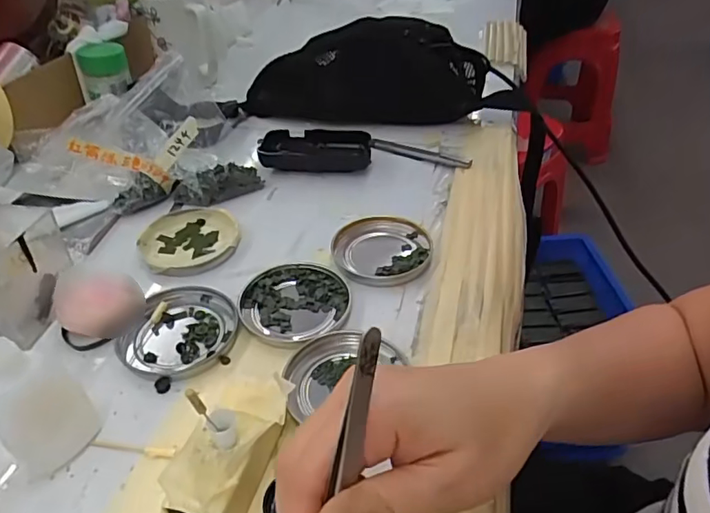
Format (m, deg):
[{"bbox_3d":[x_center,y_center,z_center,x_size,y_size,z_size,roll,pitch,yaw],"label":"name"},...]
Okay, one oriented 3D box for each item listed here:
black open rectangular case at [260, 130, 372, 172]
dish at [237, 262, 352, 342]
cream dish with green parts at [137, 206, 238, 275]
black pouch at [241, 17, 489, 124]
[{"bbox_3d":[-0.040,-0.108,0.545,0.108,0.027,0.047,-3,40,-3],"label":"black open rectangular case"},{"bbox_3d":[-0.045,0.031,0.391,0.079,0.008,0.071,-17,43,-19],"label":"dish"},{"bbox_3d":[-0.137,-0.014,0.449,0.079,0.012,0.080,0,40,0],"label":"cream dish with green parts"},{"bbox_3d":[0.010,-0.216,0.618,0.267,0.099,0.062,4,40,7],"label":"black pouch"}]

